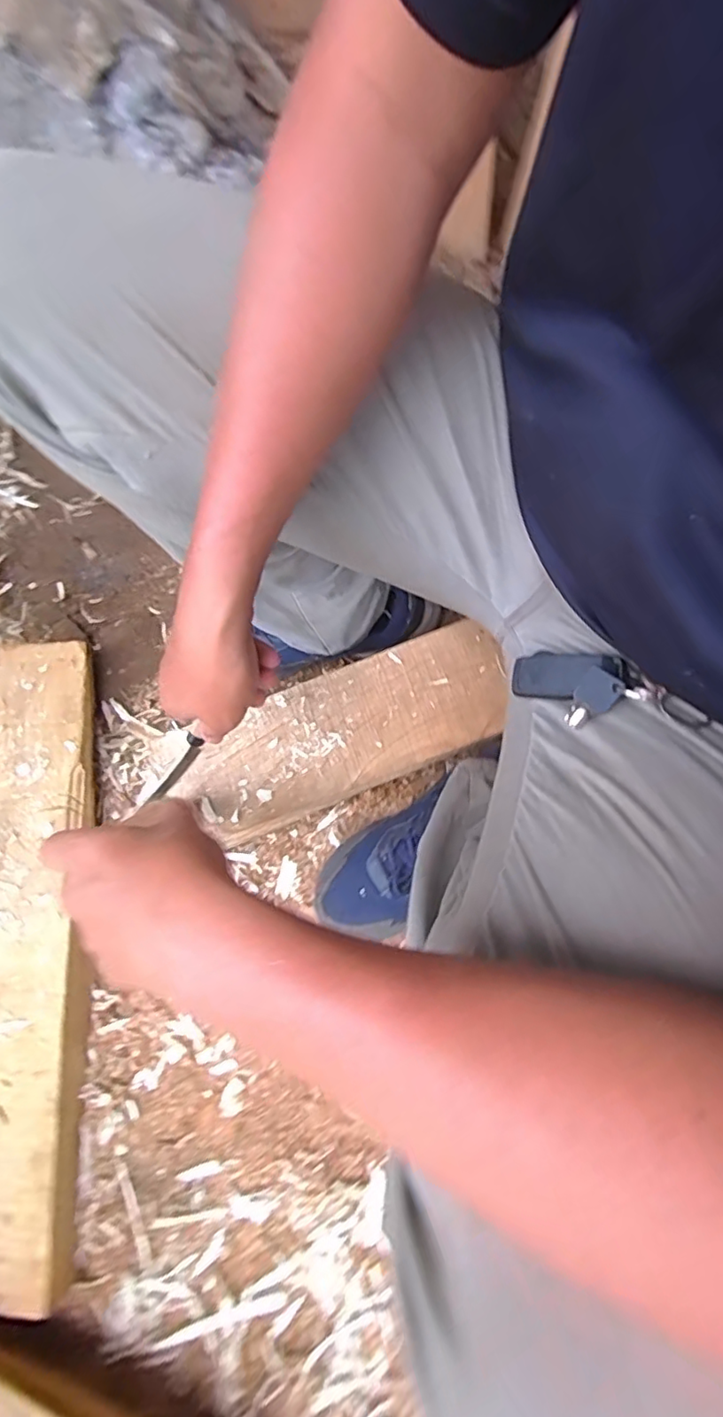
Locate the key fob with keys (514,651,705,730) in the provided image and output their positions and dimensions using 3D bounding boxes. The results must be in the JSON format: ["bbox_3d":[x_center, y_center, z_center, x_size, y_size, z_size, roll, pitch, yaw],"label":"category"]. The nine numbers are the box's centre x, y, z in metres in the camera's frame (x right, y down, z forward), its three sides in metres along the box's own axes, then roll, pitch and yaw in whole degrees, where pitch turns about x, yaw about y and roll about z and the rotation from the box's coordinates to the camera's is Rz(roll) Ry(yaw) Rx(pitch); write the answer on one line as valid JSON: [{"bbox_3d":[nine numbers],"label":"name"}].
[{"bbox_3d":[0.142,-0.009,0.355,0.110,0.025,0.044,15,76,34],"label":"key fob with keys"}]

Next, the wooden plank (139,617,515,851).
[{"bbox_3d":[-0.027,0.026,0.582,0.355,0.024,0.122,-21,79,-5],"label":"wooden plank"}]

